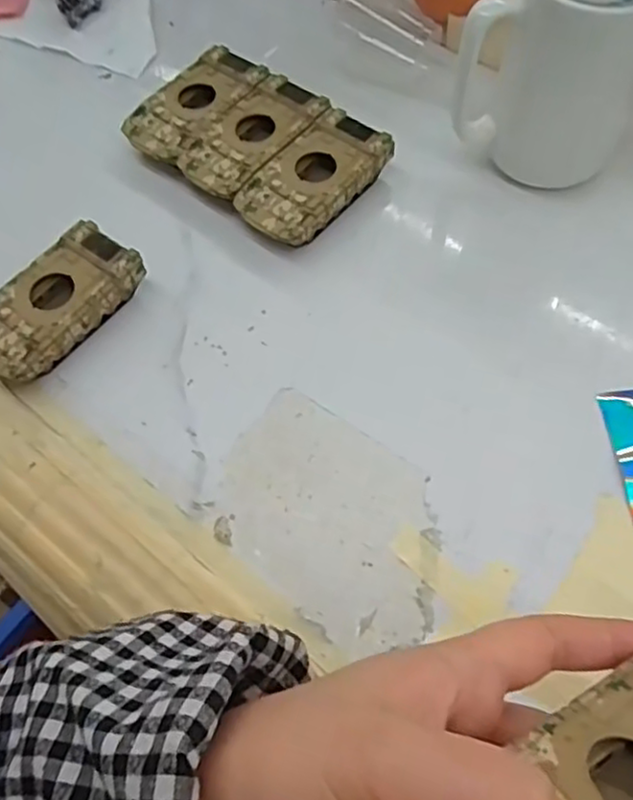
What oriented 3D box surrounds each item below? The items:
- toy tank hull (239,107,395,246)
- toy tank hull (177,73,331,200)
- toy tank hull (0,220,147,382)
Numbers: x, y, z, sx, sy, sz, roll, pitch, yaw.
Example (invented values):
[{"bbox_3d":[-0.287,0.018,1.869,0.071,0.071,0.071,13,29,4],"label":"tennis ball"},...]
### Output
[{"bbox_3d":[-0.002,-0.130,0.402,0.051,0.025,0.096,38,70,19],"label":"toy tank hull"},{"bbox_3d":[-0.038,-0.160,0.422,0.050,0.024,0.096,37,70,19],"label":"toy tank hull"},{"bbox_3d":[-0.143,-0.051,0.370,0.049,0.026,0.095,36,70,19],"label":"toy tank hull"}]

